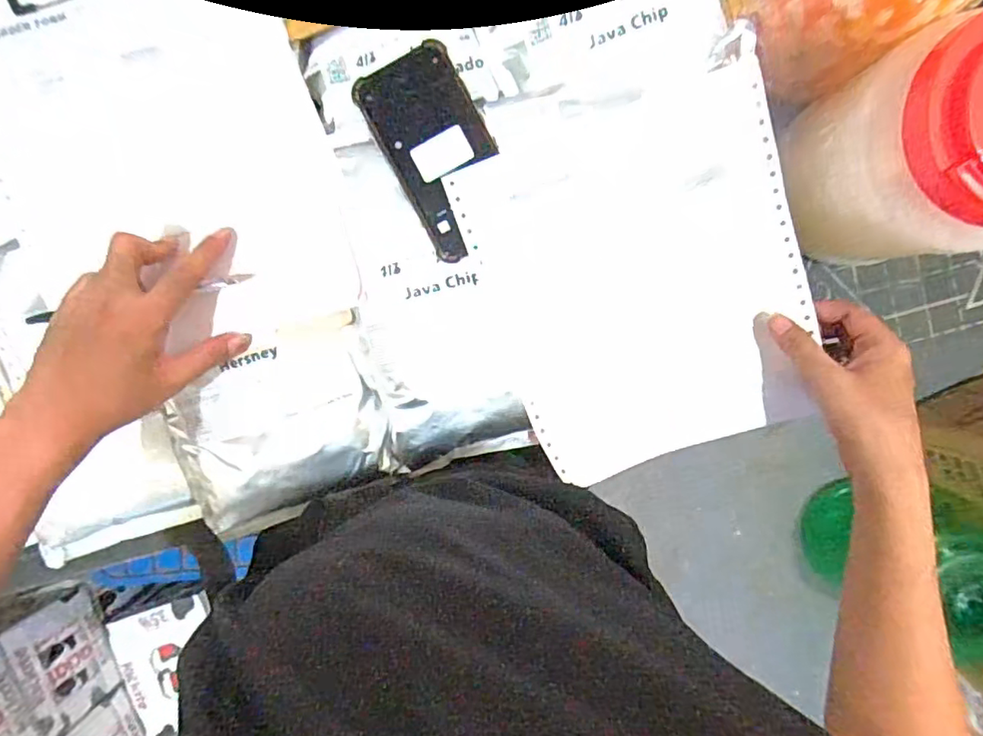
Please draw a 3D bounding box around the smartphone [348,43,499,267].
[{"bbox_3d":[-0.038,-0.166,0.433,0.076,0.010,0.148,-28,94,4],"label":"smartphone"}]

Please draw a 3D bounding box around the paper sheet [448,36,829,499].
[{"bbox_3d":[0.117,-0.072,0.446,0.233,0.020,0.292,-18,102,7],"label":"paper sheet"}]

